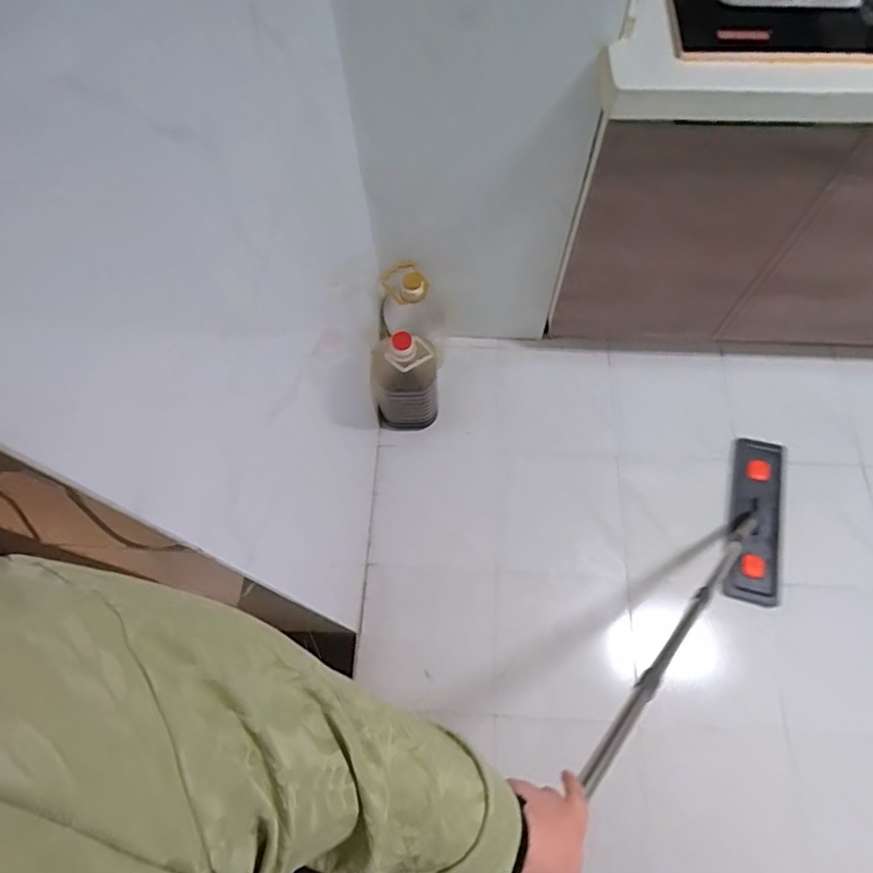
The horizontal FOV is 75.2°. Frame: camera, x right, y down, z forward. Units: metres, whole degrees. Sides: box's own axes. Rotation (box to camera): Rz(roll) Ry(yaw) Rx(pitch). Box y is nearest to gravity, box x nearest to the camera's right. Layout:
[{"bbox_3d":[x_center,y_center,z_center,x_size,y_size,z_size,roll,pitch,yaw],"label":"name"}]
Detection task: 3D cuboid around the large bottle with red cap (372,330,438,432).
[{"bbox_3d":[-0.072,-0.131,1.325,0.152,0.318,0.118,-3,66,-1],"label":"large bottle with red cap"}]

